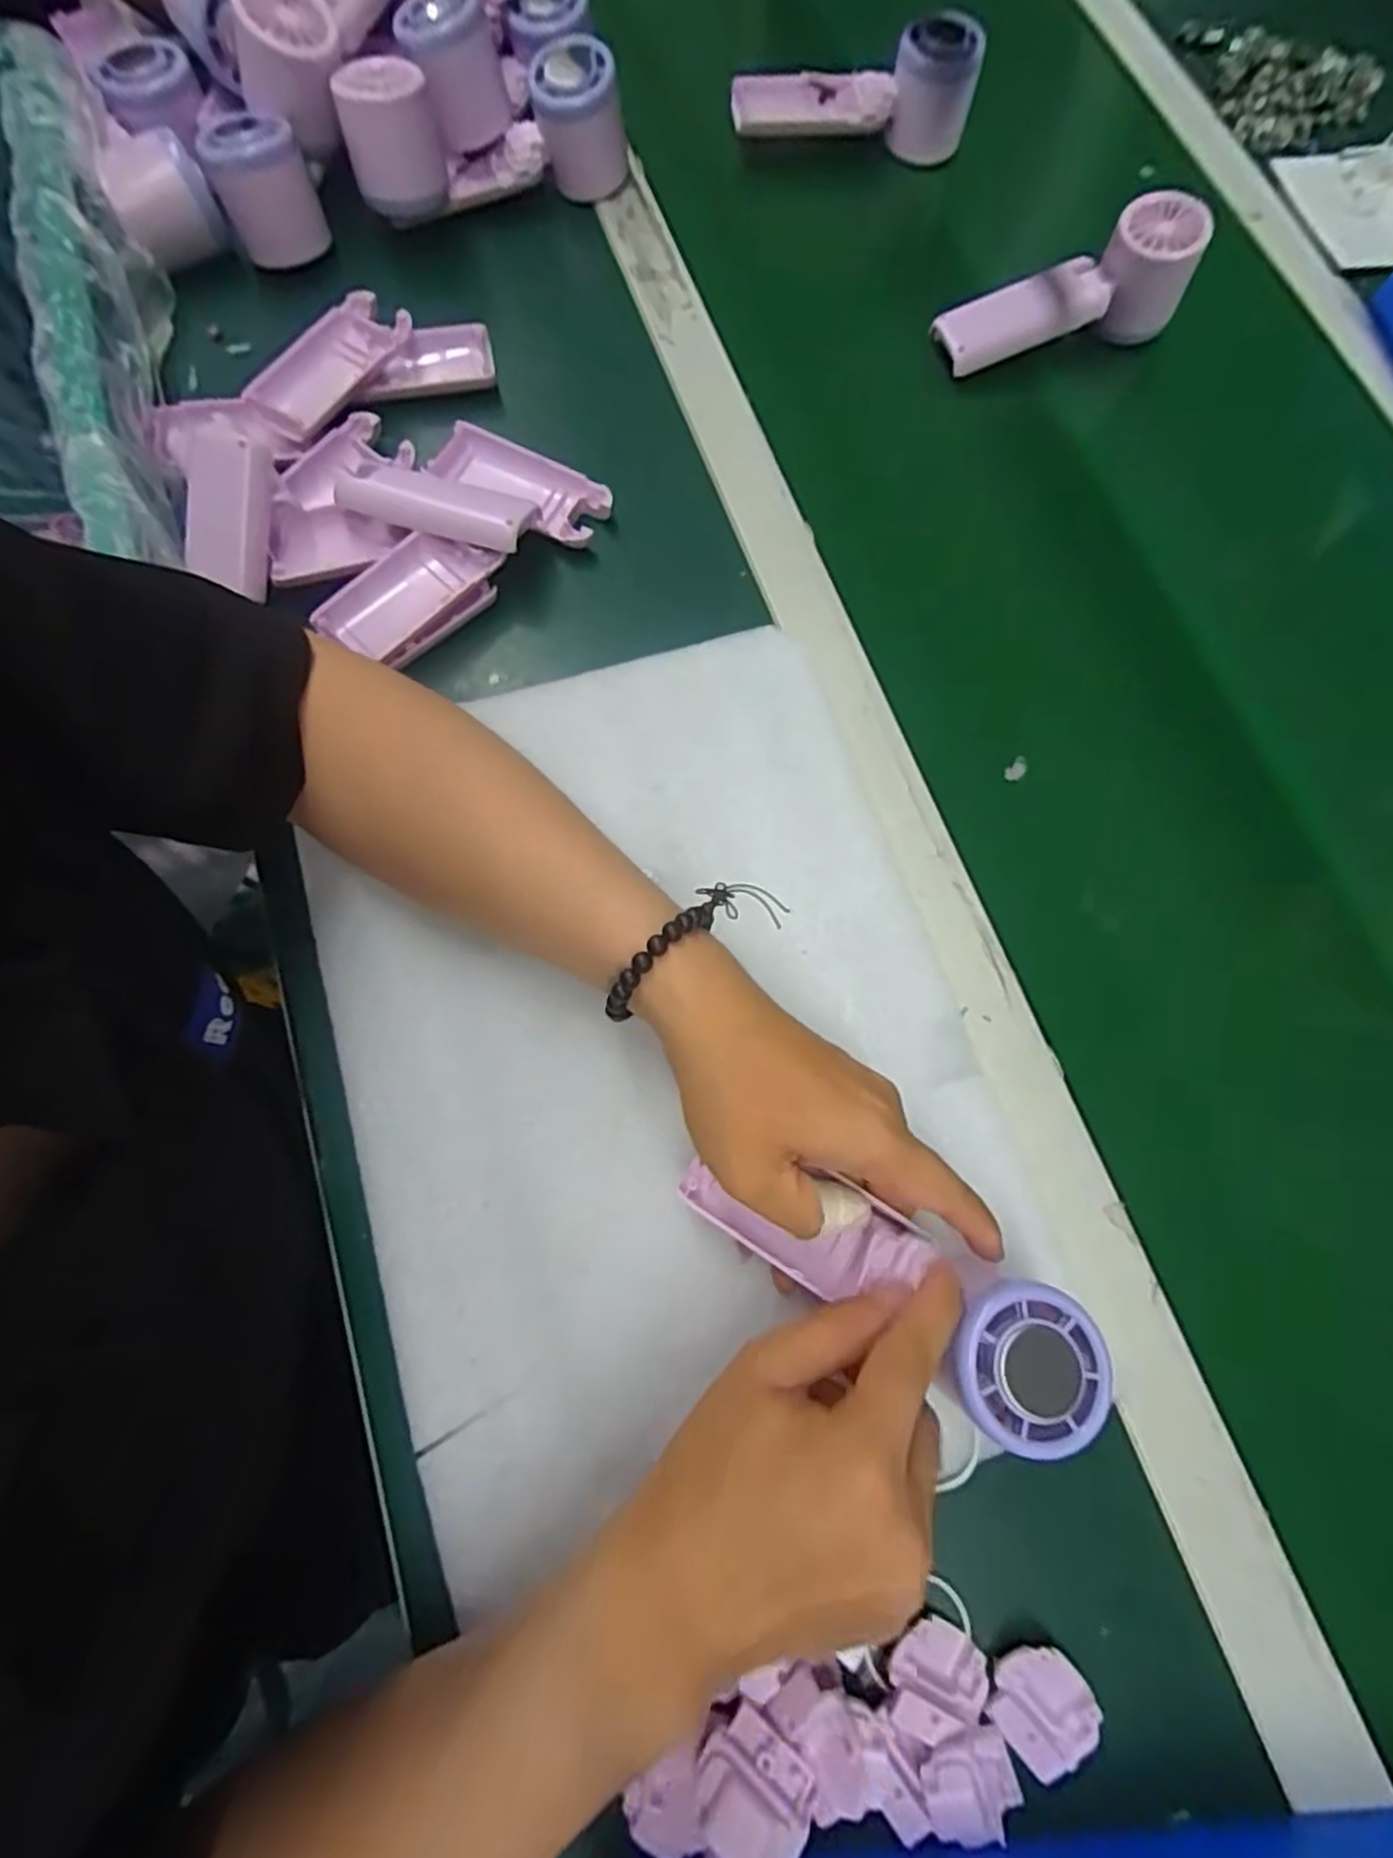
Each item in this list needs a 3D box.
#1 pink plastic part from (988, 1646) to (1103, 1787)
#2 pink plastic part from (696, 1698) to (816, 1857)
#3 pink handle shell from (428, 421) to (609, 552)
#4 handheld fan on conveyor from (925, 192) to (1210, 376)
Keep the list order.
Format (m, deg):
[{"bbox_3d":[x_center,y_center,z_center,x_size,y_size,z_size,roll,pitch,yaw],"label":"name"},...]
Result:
[{"bbox_3d":[0.131,0.294,0.281,0.035,0.007,0.037,1,75,-3],"label":"pink plastic part"},{"bbox_3d":[0.019,0.296,0.253,0.037,0.008,0.034,22,36,17],"label":"pink plastic part"},{"bbox_3d":[-0.101,-0.258,0.434,0.105,0.018,0.045,32,75,5],"label":"pink handle shell"},{"bbox_3d":[0.237,-0.404,0.483,0.161,0.059,0.055,-17,75,6],"label":"handheld fan on conveyor"}]

